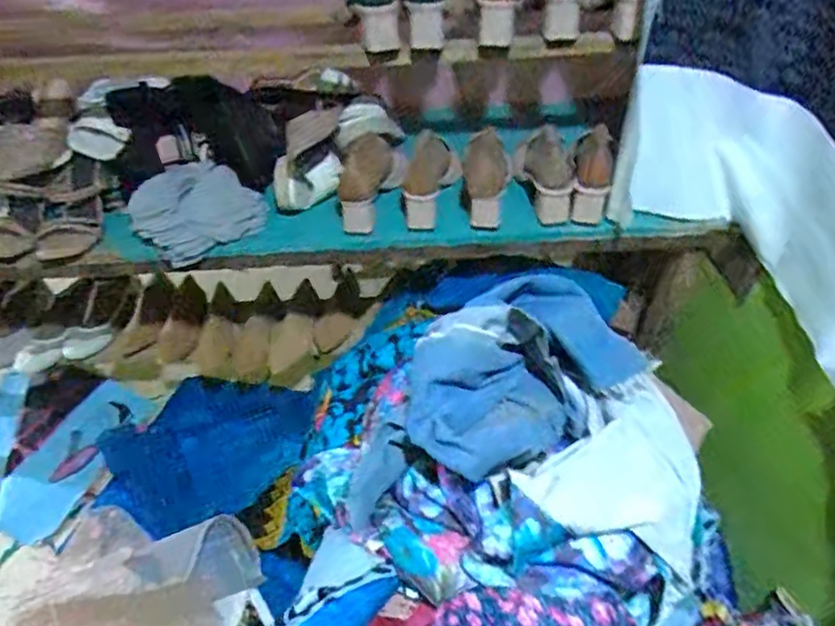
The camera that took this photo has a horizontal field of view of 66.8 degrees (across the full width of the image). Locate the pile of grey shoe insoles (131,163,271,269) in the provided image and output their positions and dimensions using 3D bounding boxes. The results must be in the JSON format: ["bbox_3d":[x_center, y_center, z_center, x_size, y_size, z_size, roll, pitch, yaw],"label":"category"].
[{"bbox_3d":[-0.353,-0.169,1.010,0.196,0.070,0.164,-21,48,-18],"label":"pile of grey shoe insoles"}]

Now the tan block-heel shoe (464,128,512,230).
[{"bbox_3d":[0.110,-0.214,1.015,0.073,0.073,0.159,1,66,2],"label":"tan block-heel shoe"}]

